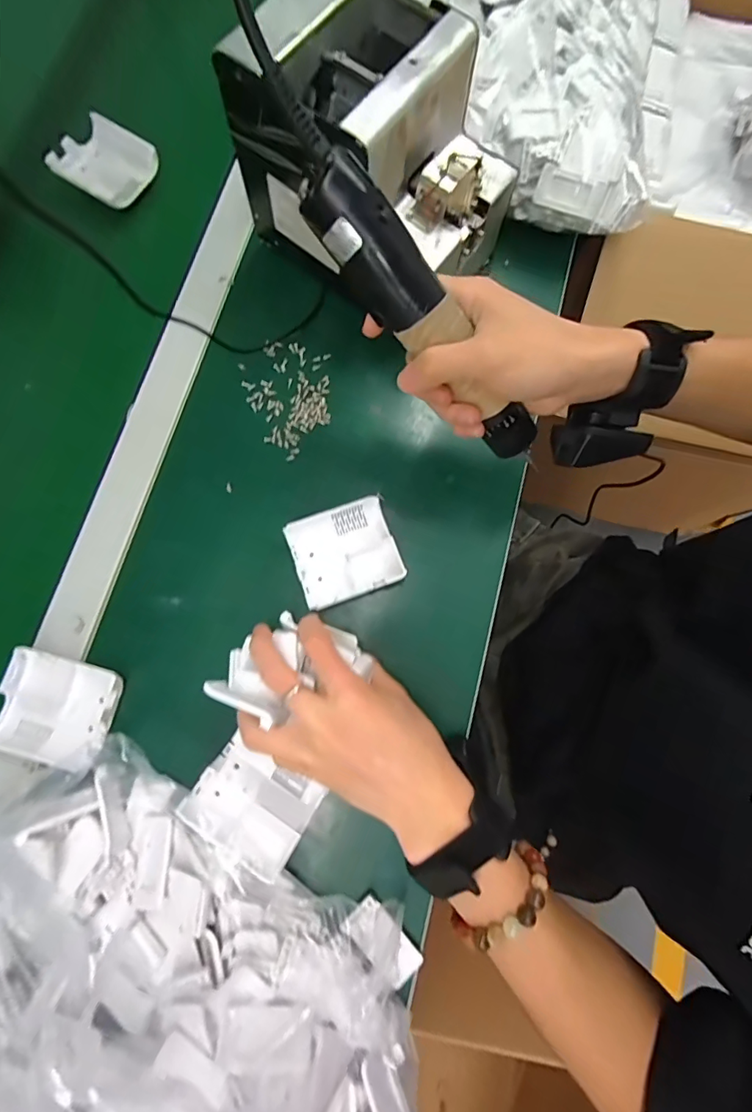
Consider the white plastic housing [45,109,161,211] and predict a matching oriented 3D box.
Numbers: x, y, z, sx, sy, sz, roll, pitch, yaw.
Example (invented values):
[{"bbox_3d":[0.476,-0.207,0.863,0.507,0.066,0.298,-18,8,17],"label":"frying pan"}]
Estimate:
[{"bbox_3d":[-0.253,-0.370,0.446,0.084,0.021,0.072,32,79,6],"label":"white plastic housing"}]

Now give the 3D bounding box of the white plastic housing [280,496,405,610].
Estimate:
[{"bbox_3d":[-0.025,-0.002,0.373,0.078,0.019,0.070,-20,79,-5],"label":"white plastic housing"}]

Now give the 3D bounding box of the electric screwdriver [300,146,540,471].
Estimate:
[{"bbox_3d":[0.035,-0.134,0.288,0.202,0.033,0.032,41,78,-27],"label":"electric screwdriver"}]

